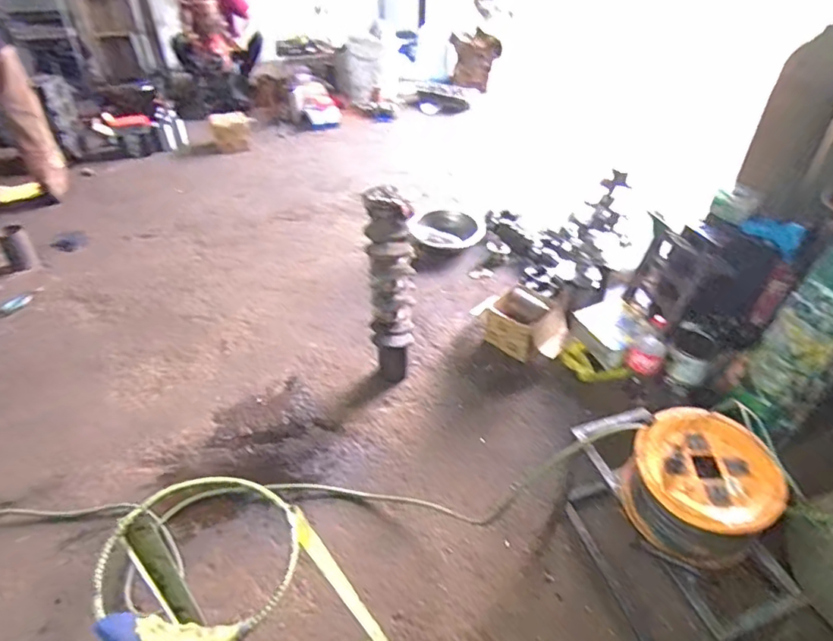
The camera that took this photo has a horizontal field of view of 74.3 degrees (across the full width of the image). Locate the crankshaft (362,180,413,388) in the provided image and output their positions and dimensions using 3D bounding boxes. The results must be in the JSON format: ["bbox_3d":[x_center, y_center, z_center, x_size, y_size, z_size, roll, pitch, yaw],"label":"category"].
[{"bbox_3d":[-0.084,-0.082,1.816,0.145,0.719,0.129,1,40,1],"label":"crankshaft"}]

